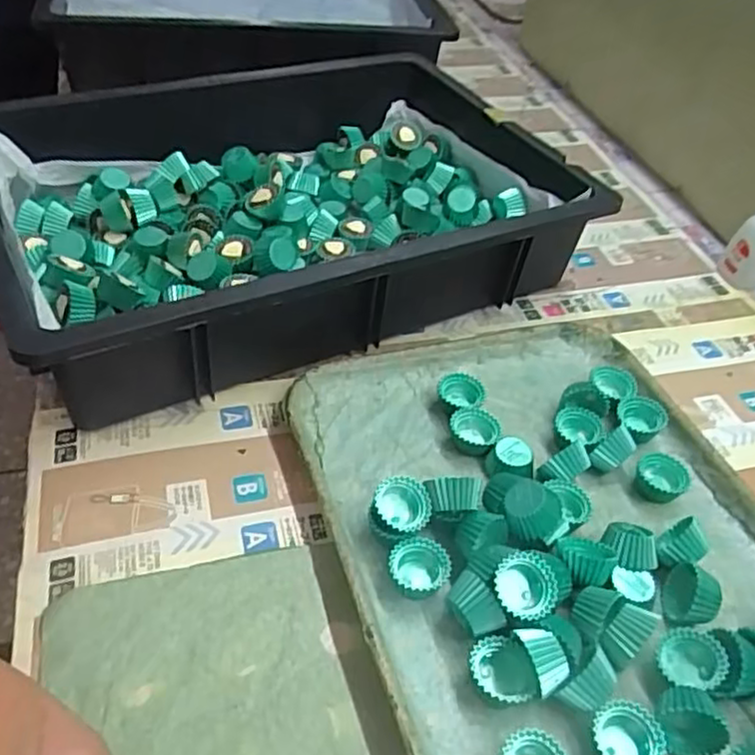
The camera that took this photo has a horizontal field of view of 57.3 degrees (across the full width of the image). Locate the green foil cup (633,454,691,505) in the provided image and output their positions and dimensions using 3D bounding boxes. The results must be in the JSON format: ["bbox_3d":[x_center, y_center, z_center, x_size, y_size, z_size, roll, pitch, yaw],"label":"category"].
[{"bbox_3d":[0.179,0.064,0.436,0.030,0.016,0.030,4,43,-4],"label":"green foil cup"}]

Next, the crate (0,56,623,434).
[{"bbox_3d":[-0.075,-0.143,0.565,0.430,0.094,0.325,-18,49,-24],"label":"crate"}]

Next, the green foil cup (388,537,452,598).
[{"bbox_3d":[0.022,0.104,0.375,0.030,0.019,0.031,4,43,-4],"label":"green foil cup"}]

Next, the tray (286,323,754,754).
[{"bbox_3d":[0.107,0.091,0.393,0.256,0.032,0.334,-10,46,-17],"label":"tray"}]

